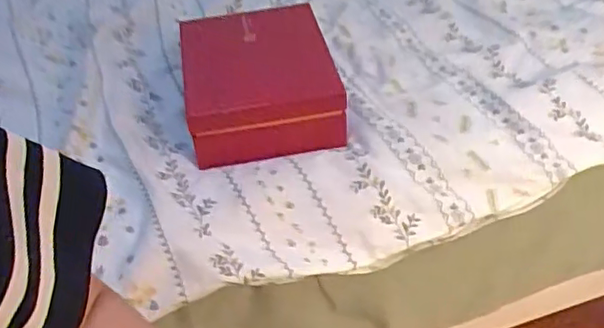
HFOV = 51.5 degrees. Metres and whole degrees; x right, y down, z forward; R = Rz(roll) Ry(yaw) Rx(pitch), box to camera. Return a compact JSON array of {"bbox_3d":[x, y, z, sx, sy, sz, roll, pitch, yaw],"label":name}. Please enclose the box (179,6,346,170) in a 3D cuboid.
[{"bbox_3d":[-0.049,-0.093,0.665,0.154,0.056,0.213,-9,45,-6],"label":"box"}]

